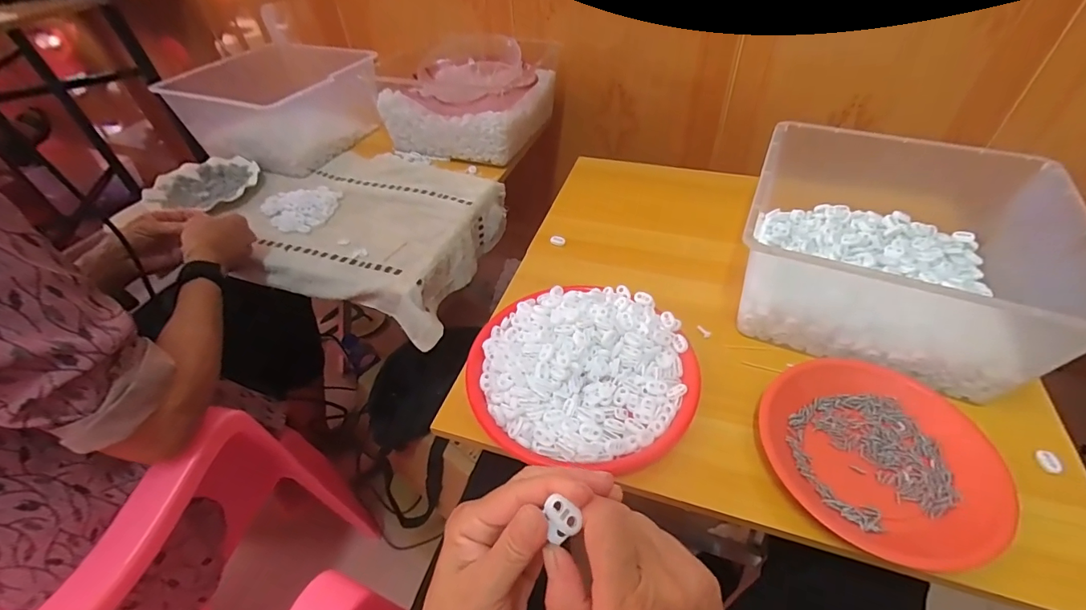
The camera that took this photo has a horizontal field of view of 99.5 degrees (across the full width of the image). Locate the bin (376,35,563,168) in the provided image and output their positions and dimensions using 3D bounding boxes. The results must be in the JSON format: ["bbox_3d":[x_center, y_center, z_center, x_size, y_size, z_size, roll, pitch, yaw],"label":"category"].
[{"bbox_3d":[-0.137,-0.413,0.923,0.287,0.127,0.288,10,48,14],"label":"bin"}]

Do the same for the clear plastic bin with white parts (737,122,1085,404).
[{"bbox_3d":[0.388,-0.065,0.526,0.287,0.136,0.293,15,49,19],"label":"clear plastic bin with white parts"}]

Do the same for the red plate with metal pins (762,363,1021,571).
[{"bbox_3d":[0.309,0.135,0.428,0.179,0.030,0.192,-2,46,3],"label":"red plate with metal pins"}]

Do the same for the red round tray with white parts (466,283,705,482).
[{"bbox_3d":[0.043,0.067,0.500,0.235,0.041,0.218,-2,46,3],"label":"red round tray with white parts"}]

